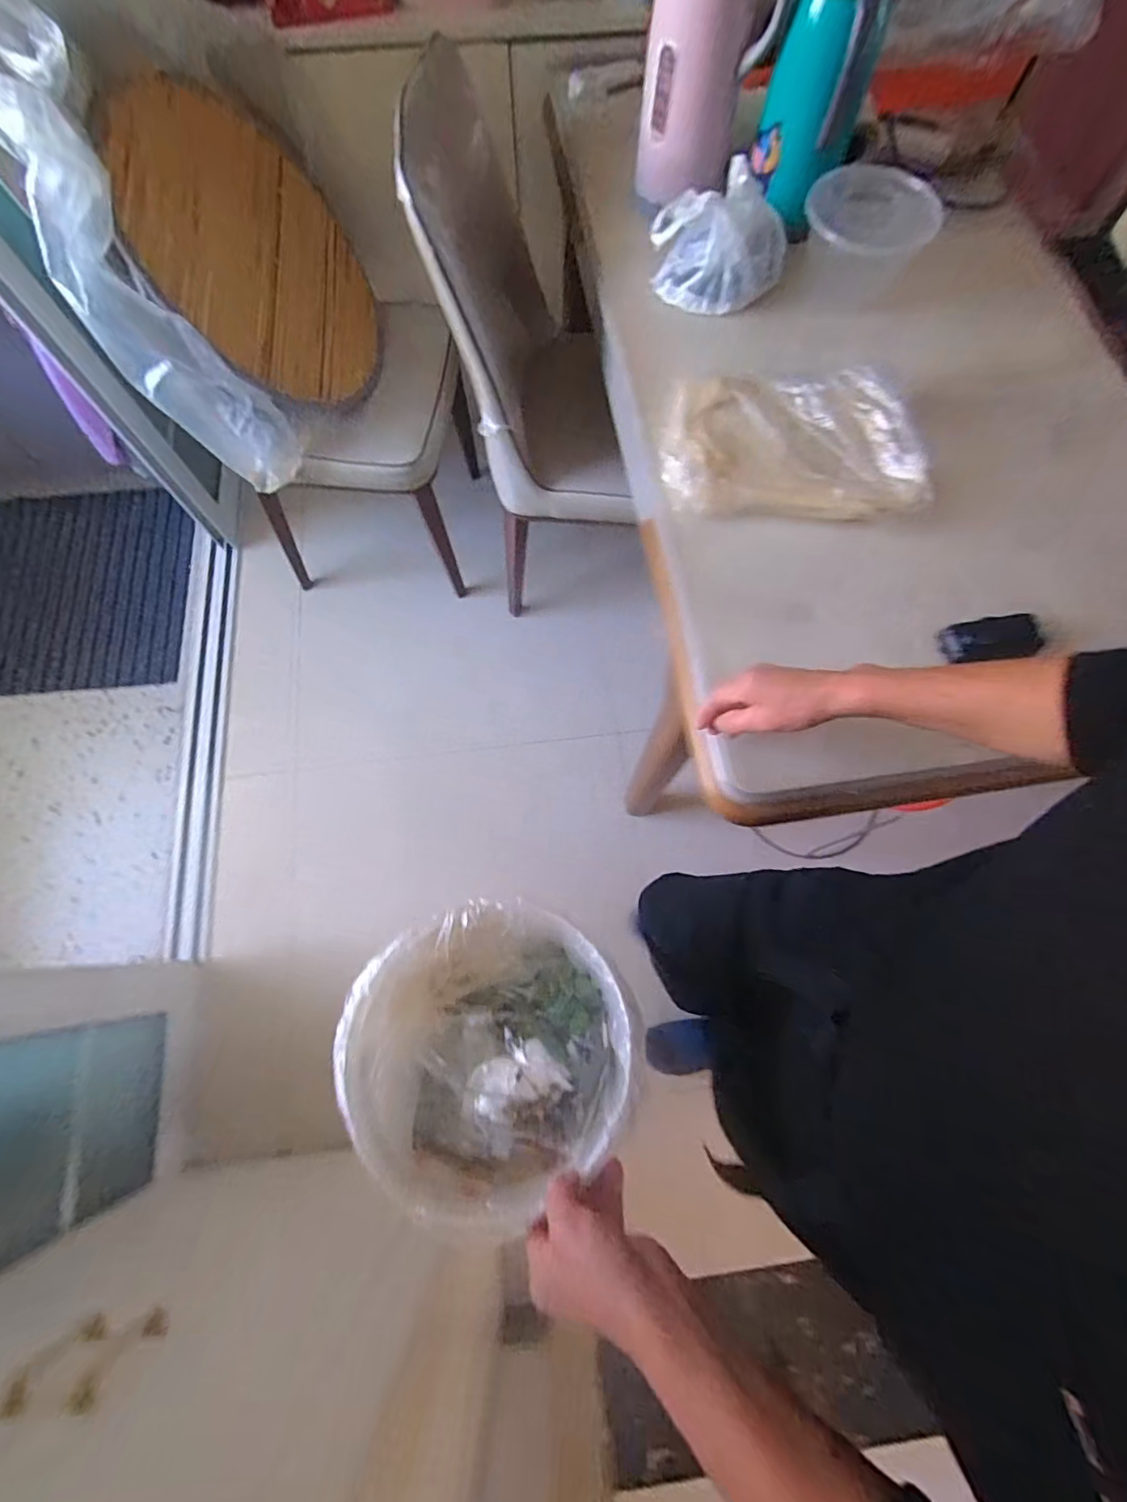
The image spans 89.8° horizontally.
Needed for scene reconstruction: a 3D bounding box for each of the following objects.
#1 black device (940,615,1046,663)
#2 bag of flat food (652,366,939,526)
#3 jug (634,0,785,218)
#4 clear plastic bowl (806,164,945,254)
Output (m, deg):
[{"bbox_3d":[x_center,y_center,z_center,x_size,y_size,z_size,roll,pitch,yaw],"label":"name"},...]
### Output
[{"bbox_3d":[0.478,-0.127,0.632,0.105,0.023,0.054,-2,73,-2],"label":"black device"},{"bbox_3d":[0.273,-0.371,0.684,0.306,0.044,0.204,-2,73,-2],"label":"bag of flat food"},{"bbox_3d":[0.185,-0.892,0.725,0.142,0.301,0.116,15,73,3],"label":"jug"},{"bbox_3d":[0.420,-0.730,0.758,0.145,0.027,0.166,-41,78,-12],"label":"clear plastic bowl"}]

